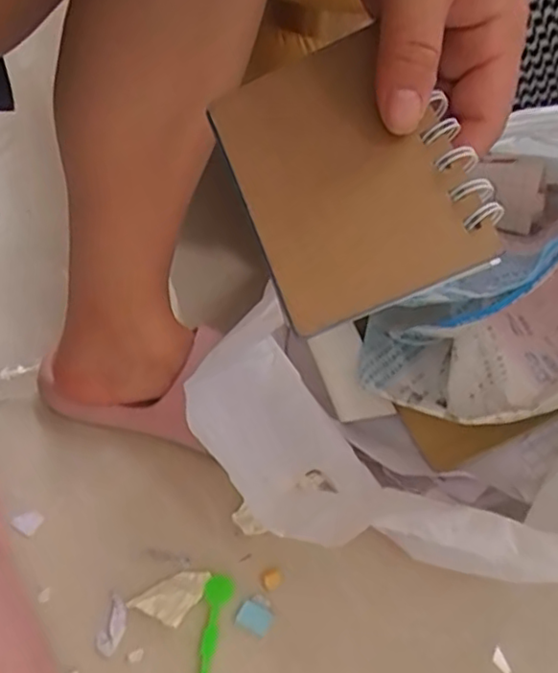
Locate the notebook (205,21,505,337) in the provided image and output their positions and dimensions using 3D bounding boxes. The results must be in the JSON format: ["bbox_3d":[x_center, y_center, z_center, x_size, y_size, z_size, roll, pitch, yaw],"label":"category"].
[{"bbox_3d":[0.026,-0.062,0.242,0.082,0.006,0.105,-24,75,4],"label":"notebook"}]

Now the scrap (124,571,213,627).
[{"bbox_3d":[-0.075,0.180,0.455,0.036,0.008,0.048,31,53,23],"label":"scrap"}]

